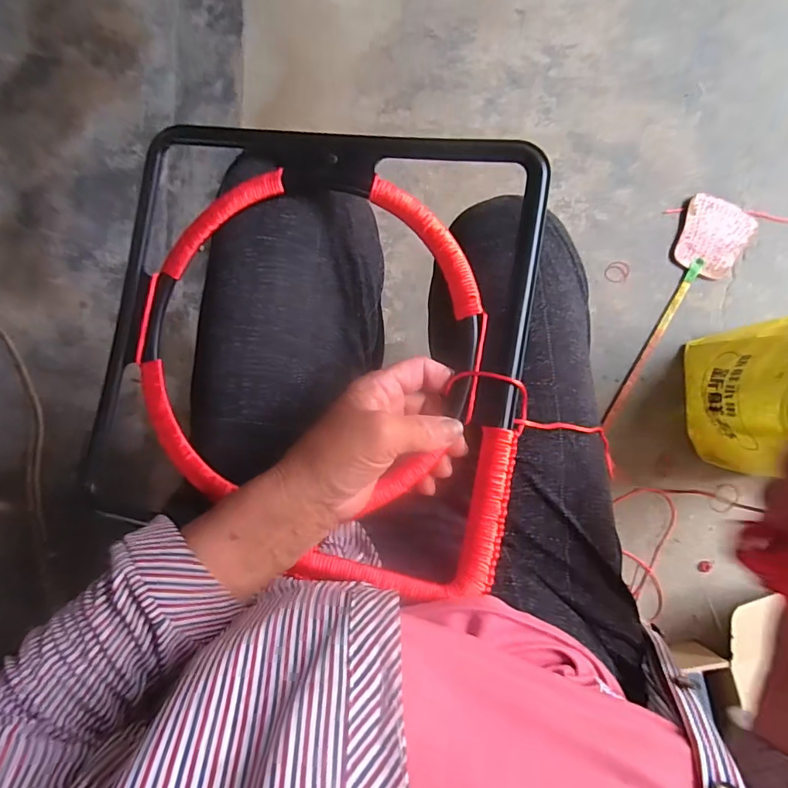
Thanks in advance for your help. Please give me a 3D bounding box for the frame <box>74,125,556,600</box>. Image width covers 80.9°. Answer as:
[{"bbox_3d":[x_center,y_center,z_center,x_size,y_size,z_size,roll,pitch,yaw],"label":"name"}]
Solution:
[{"bbox_3d":[-0.067,-0.042,0.351,0.328,0.032,0.324,10,86,12],"label":"frame"}]

